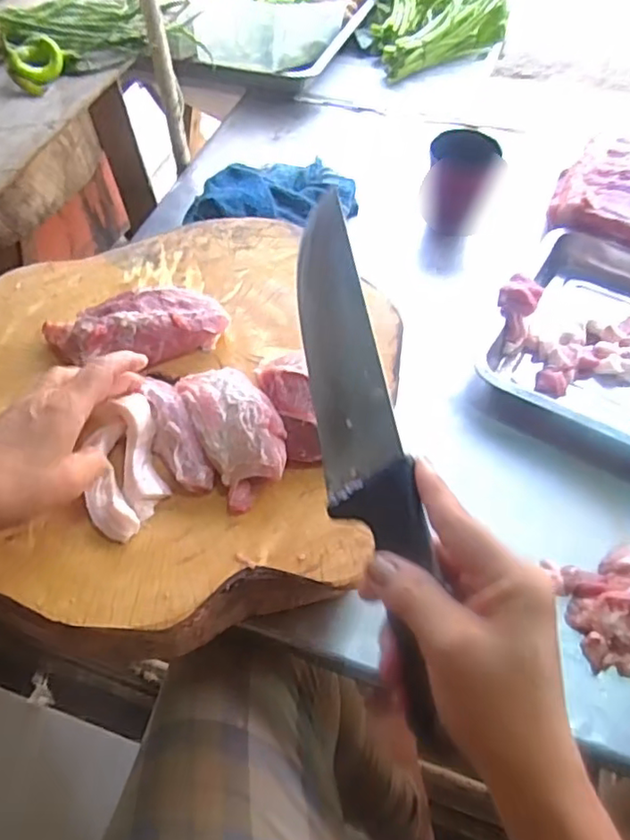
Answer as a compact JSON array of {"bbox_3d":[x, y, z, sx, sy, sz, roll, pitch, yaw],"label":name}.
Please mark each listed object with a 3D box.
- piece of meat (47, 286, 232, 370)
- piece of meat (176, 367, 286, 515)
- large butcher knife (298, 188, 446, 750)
[{"bbox_3d":[-0.148,-0.075,0.512,0.147,0.039,0.058,-16,58,-9],"label":"piece of meat"},{"bbox_3d":[-0.060,0.002,0.456,0.056,0.033,0.116,-23,60,-13],"label":"piece of meat"},{"bbox_3d":[0.028,0.008,0.348,0.048,0.023,0.308,-20,69,24],"label":"large butcher knife"}]

